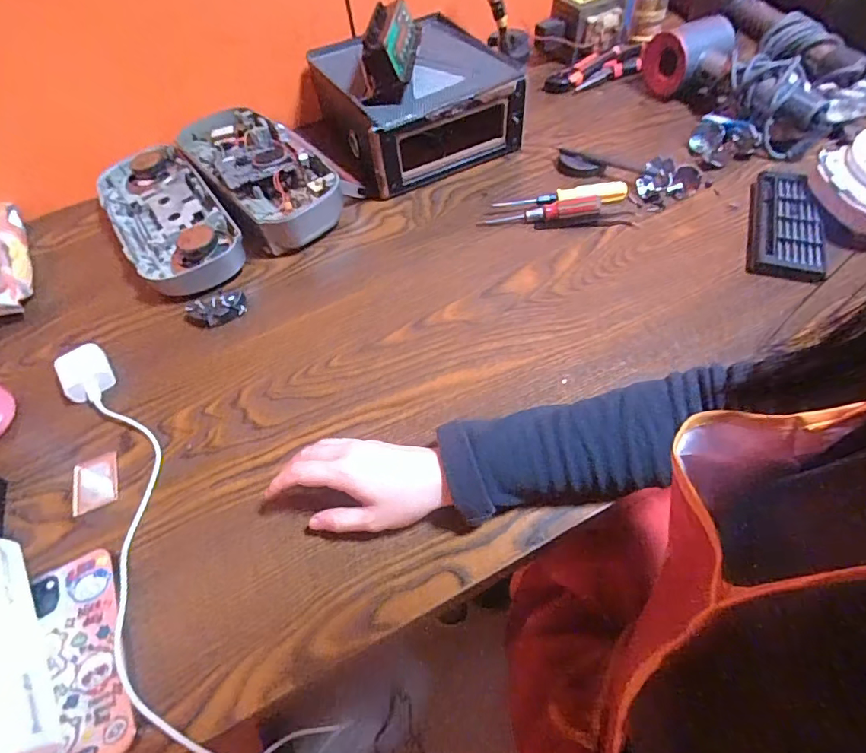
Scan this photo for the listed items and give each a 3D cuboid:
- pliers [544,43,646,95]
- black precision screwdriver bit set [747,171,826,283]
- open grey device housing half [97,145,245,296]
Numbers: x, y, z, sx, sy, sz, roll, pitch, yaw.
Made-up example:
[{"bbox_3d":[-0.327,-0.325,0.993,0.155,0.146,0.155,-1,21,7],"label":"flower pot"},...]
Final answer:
[{"bbox_3d":[0.244,-0.452,0.727,0.152,0.024,0.064,-29,57,-13],"label":"pliers"},{"bbox_3d":[0.376,-0.165,0.526,0.062,0.023,0.160,13,58,15],"label":"black precision screwdriver bit set"},{"bbox_3d":[-0.330,-0.198,0.609,0.122,0.045,0.272,-33,58,-16],"label":"open grey device housing half"}]

